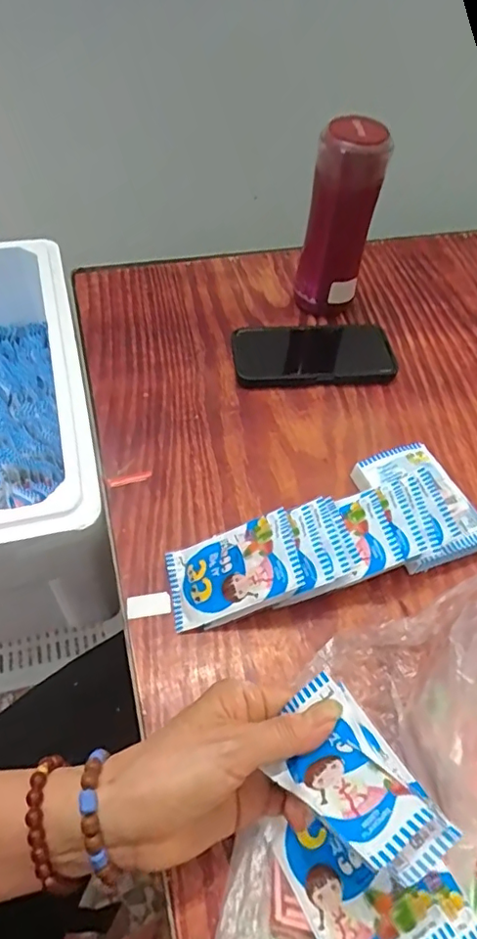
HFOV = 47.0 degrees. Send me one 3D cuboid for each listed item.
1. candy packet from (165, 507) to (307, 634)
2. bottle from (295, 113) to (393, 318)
[{"bbox_3d":[-0.006,0.075,0.412,0.101,0.010,0.065,-24,52,13],"label":"candy packet"},{"bbox_3d":[0.102,-0.251,0.571,0.055,0.191,0.048,-14,55,-14],"label":"bottle"}]

